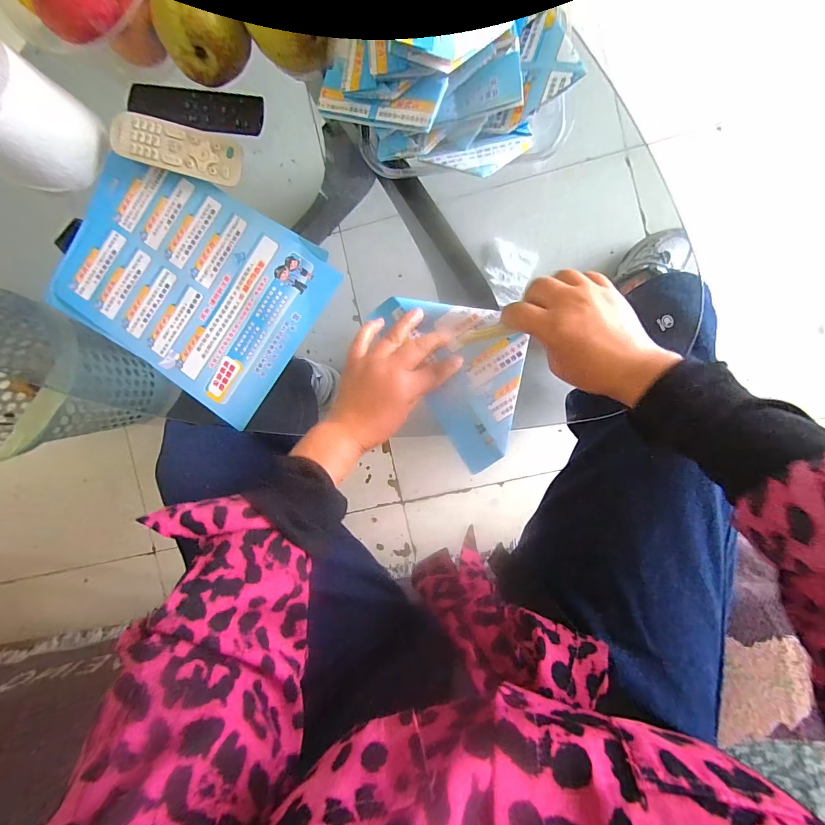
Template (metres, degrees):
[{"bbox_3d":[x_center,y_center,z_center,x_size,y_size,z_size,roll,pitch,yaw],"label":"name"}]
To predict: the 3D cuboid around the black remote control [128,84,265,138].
[{"bbox_3d":[-0.226,-0.320,0.400,0.134,0.022,0.037,8,92,3],"label":"black remote control"}]

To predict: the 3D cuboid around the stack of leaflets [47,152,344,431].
[{"bbox_3d":[-0.251,-0.147,0.426,0.289,0.016,0.209,32,94,2],"label":"stack of leaflets"}]

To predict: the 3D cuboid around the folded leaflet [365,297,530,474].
[{"bbox_3d":[0.059,-0.052,0.401,0.115,0.017,0.197,-32,90,4],"label":"folded leaflet"}]

